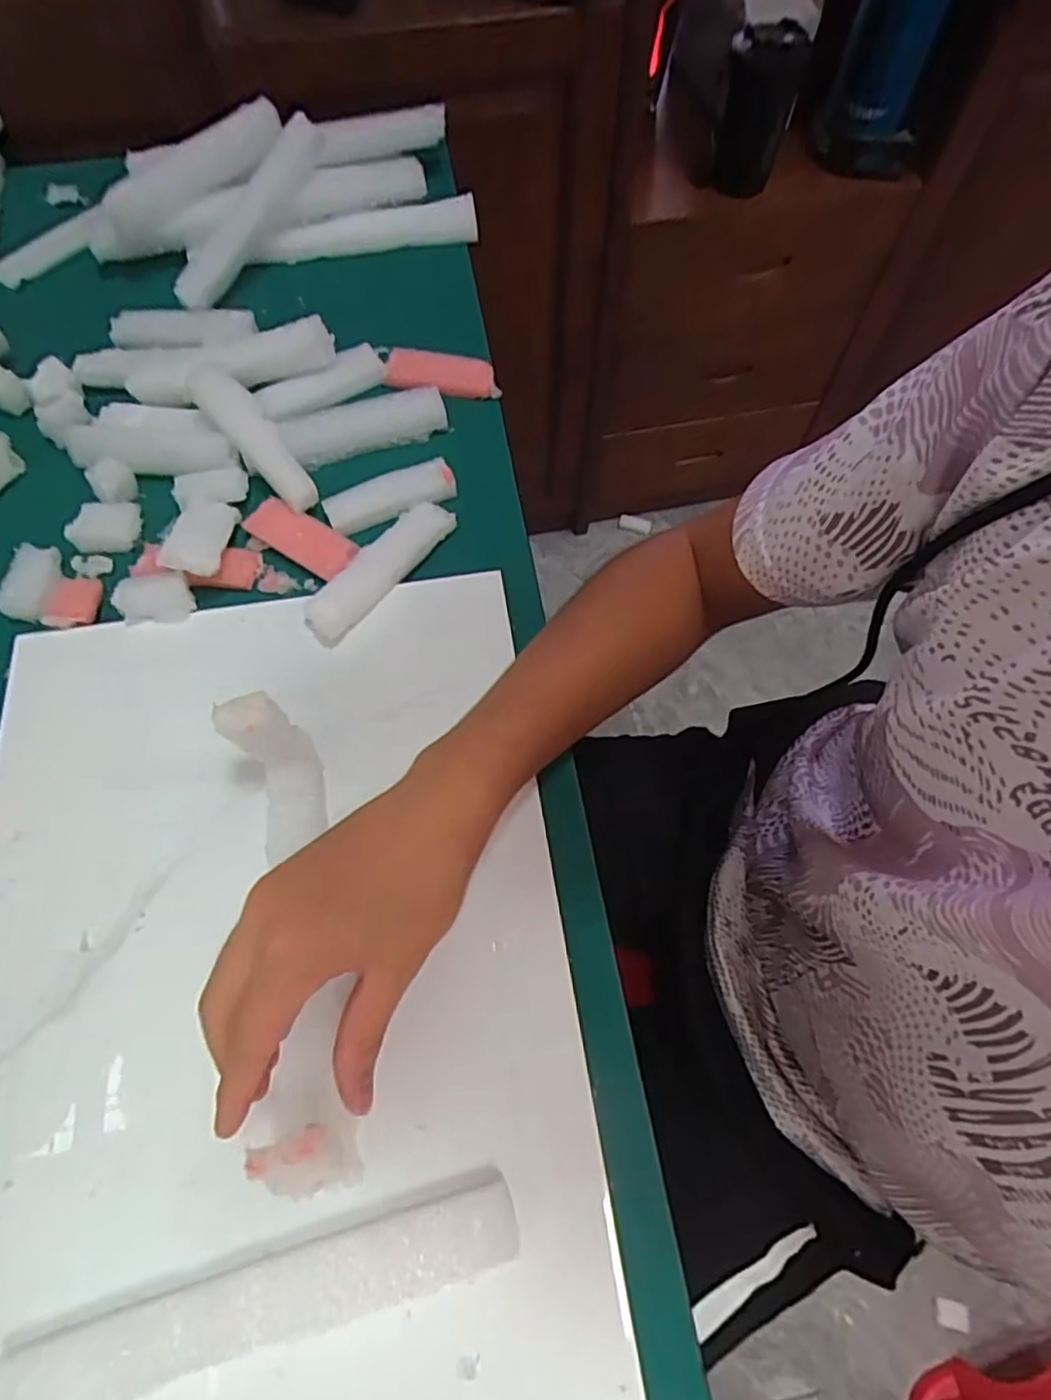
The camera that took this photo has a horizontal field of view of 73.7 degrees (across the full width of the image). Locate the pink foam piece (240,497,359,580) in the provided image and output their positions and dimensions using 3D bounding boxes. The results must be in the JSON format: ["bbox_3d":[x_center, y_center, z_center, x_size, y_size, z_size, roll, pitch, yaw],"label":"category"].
[{"bbox_3d":[-0.148,-0.107,0.462,0.074,0.013,0.029,29,68,12],"label":"pink foam piece"}]

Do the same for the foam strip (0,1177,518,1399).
[{"bbox_3d":[-0.104,0.242,0.282,0.204,0.024,0.028,-15,66,-7],"label":"foam strip"}]

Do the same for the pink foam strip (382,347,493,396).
[{"bbox_3d":[-0.064,-0.248,0.524,0.081,0.015,0.028,12,66,5],"label":"pink foam strip"}]

